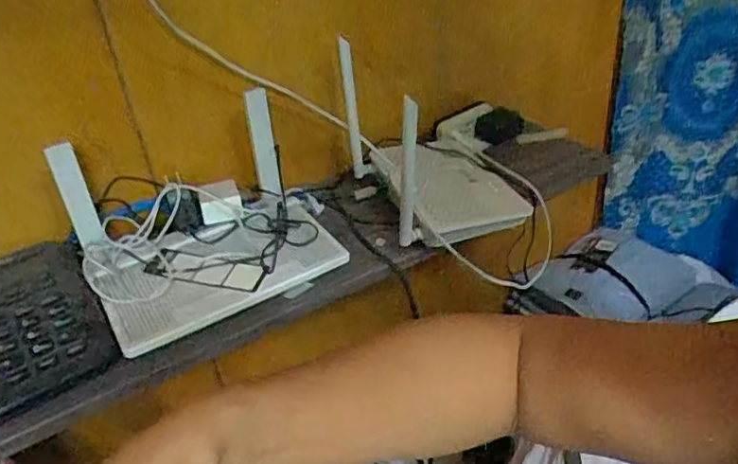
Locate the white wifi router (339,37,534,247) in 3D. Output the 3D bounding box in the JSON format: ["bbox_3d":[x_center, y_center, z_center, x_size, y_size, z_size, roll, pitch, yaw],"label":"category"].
[{"bbox_3d":[0.079,-0.107,0.669,0.153,0.165,0.205,-15,34,-13],"label":"white wifi router"}]

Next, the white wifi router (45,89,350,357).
[{"bbox_3d":[-0.165,-0.025,0.578,0.226,0.140,0.171,-24,37,-25],"label":"white wifi router"}]

